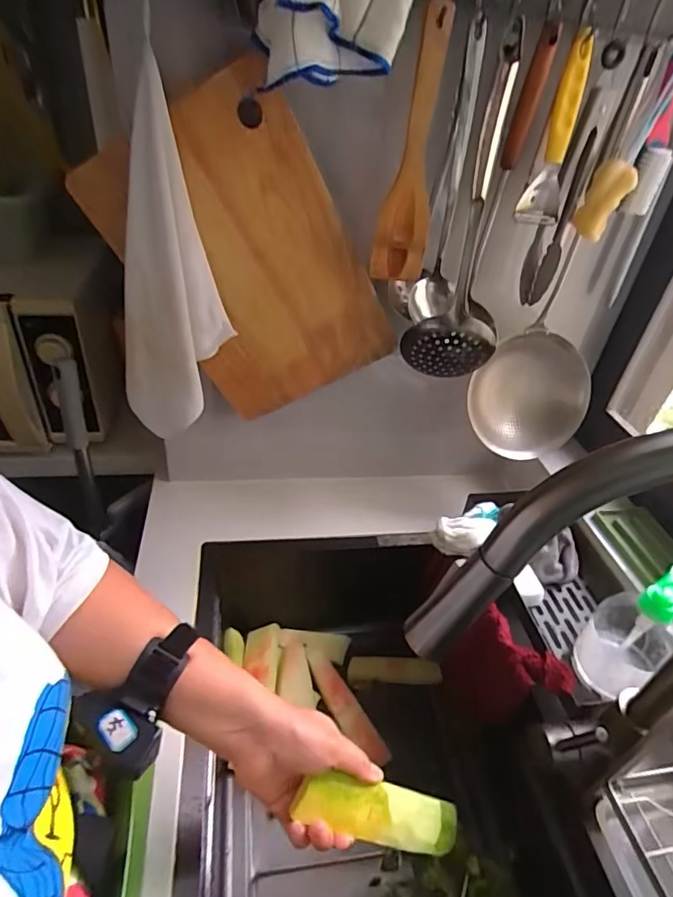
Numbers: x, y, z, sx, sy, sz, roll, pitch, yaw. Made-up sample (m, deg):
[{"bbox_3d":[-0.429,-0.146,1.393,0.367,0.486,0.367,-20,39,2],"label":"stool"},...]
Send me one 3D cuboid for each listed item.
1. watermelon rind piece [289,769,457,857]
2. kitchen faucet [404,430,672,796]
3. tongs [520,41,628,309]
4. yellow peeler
[{"bbox_3d":[0.040,0.314,0.427,0.163,0.020,0.042,29,59,-22],"label":"watermelon rind piece"},{"bbox_3d":[0.178,0.122,0.331,0.244,0.300,0.047,3,37,-5],"label":"kitchen faucet"},{"bbox_3d":[0.259,-0.290,0.556,0.038,0.247,0.056,22,40,19],"label":"tongs"},{"bbox_3d":[0.227,-0.318,0.505,0.051,0.163,0.024,-18,43,-29],"label":"yellow peeler"}]

